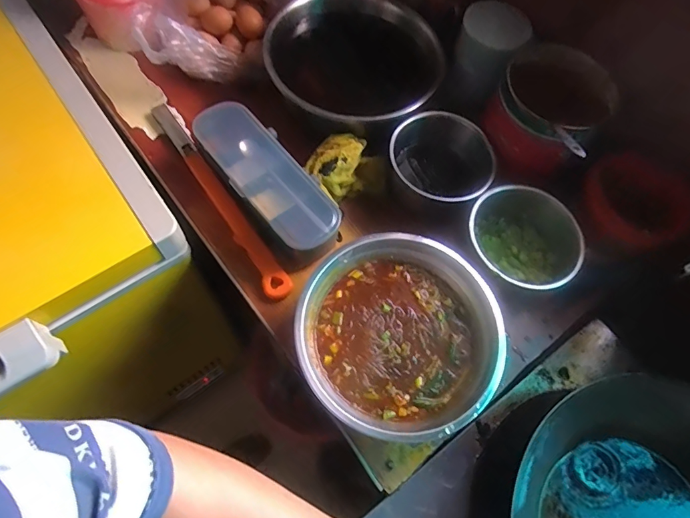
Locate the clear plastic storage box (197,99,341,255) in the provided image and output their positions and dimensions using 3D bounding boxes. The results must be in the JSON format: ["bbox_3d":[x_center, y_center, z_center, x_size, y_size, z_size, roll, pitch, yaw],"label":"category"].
[{"bbox_3d":[-0.111,-0.109,0.615,0.095,0.074,0.266,-34,73,-15],"label":"clear plastic storage box"}]

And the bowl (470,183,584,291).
[{"bbox_3d":[0.243,-0.018,0.596,0.145,0.085,0.140,1,67,-2],"label":"bowl"}]

